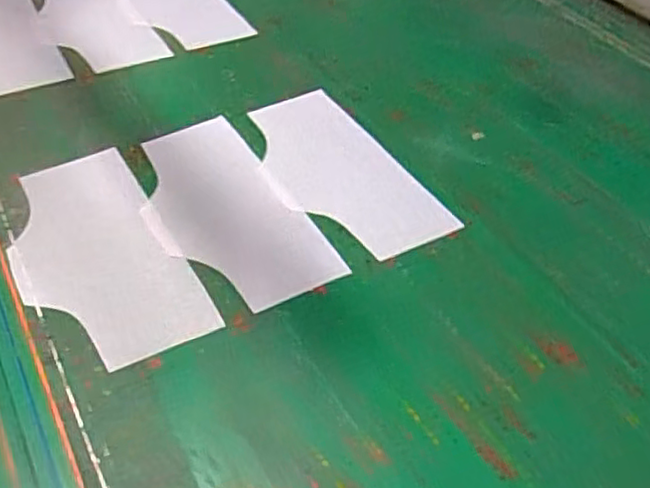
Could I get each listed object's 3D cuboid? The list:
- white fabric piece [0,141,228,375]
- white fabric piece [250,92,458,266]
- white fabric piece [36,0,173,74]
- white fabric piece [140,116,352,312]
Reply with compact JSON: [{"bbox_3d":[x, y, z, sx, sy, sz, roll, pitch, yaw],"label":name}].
[{"bbox_3d":[-0.260,0.008,0.738,0.162,0.010,0.327,-24,53,-22],"label":"white fabric piece"},{"bbox_3d":[0.010,-0.095,0.846,0.163,0.008,0.323,-23,52,-22],"label":"white fabric piece"},{"bbox_3d":[-0.385,-0.371,1.093,0.143,0.012,0.319,-24,53,-22],"label":"white fabric piece"},{"bbox_3d":[-0.126,-0.043,0.789,0.160,0.011,0.317,-25,56,-24],"label":"white fabric piece"}]

